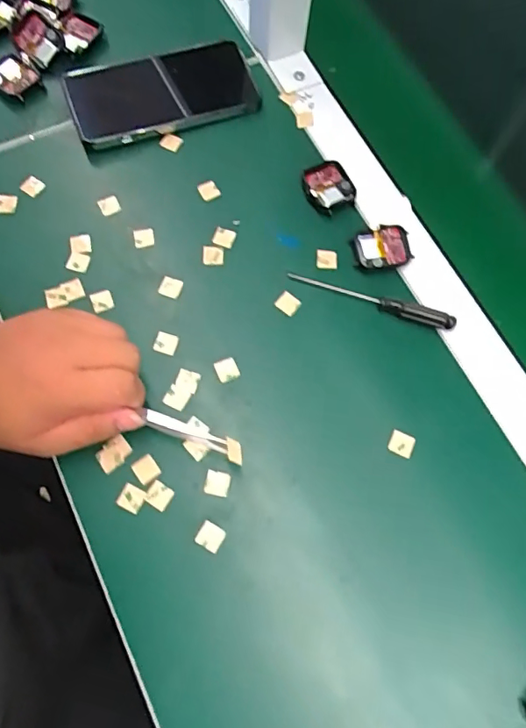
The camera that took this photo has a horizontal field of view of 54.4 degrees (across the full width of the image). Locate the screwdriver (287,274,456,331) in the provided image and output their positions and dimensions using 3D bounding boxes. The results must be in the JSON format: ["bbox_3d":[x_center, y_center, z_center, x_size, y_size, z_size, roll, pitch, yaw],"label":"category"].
[{"bbox_3d":[0.084,-0.050,0.401,0.132,0.012,0.012,17,76,3],"label":"screwdriver"}]

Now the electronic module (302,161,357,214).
[{"bbox_3d":[0.055,-0.151,0.435,0.037,0.006,0.043,-28,78,-8],"label":"electronic module"}]

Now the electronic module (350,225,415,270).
[{"bbox_3d":[0.097,-0.094,0.418,0.044,0.007,0.036,-10,76,-4],"label":"electronic module"}]

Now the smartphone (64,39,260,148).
[{"bbox_3d":[-0.089,-0.244,0.458,0.162,0.012,0.081,-19,77,-6],"label":"smartphone"}]

